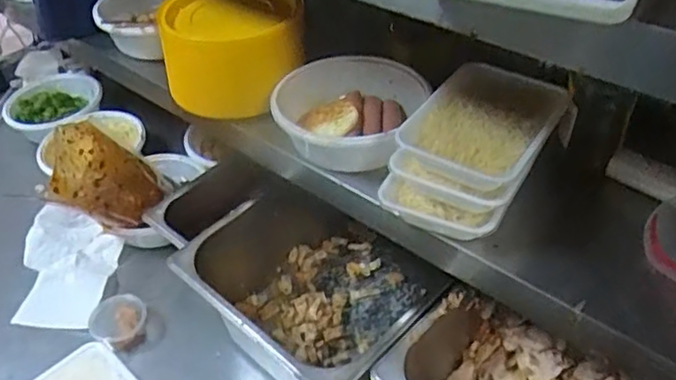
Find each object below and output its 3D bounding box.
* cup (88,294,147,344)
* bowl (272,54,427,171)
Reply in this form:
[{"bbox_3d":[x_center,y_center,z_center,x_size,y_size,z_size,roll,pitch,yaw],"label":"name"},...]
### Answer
[{"bbox_3d":[-0.280,0.174,0.814,0.070,0.045,0.069,-3,42,3],"label":"cup"},{"bbox_3d":[0.012,-0.078,0.681,0.159,0.063,0.149,-3,42,3],"label":"bowl"}]

